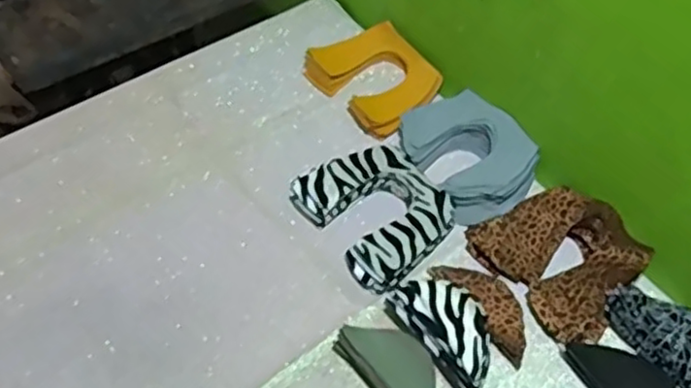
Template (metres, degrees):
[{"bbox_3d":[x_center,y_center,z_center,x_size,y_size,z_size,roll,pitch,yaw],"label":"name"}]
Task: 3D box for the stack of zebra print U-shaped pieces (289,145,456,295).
[{"bbox_3d":[0.037,0.018,0.767,0.136,0.032,0.158,-29,60,-23],"label":"stack of zebra print U-shaped pieces"}]

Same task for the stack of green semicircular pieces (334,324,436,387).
[{"bbox_3d":[0.048,0.167,0.653,0.056,0.044,0.125,-32,62,-25],"label":"stack of green semicircular pieces"}]

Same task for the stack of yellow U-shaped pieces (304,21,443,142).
[{"bbox_3d":[0.038,-0.152,0.891,0.126,0.029,0.159,-31,61,-24],"label":"stack of yellow U-shaped pieces"}]

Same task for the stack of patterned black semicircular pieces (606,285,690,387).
[{"bbox_3d":[0.330,0.146,0.685,0.075,0.016,0.147,-27,60,-22],"label":"stack of patterned black semicircular pieces"}]

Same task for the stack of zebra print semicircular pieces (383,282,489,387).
[{"bbox_3d":[0.096,0.130,0.670,0.061,0.058,0.121,-32,62,-25],"label":"stack of zebra print semicircular pieces"}]

